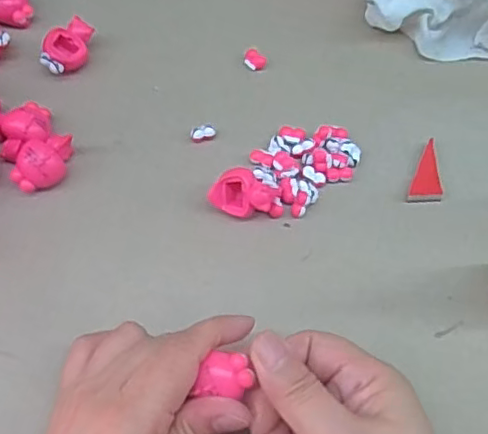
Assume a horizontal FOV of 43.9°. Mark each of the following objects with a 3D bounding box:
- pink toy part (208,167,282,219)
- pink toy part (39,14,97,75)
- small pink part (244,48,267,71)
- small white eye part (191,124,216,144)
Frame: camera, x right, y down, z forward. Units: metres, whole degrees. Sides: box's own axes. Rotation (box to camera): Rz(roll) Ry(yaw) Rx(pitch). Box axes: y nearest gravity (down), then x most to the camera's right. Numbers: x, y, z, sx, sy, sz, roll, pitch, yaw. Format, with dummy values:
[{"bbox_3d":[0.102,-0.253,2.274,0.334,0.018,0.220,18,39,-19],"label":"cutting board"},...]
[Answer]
[{"bbox_3d":[0.000,-0.012,0.323,0.033,0.022,0.022,18,64,6],"label":"pink toy part"},{"bbox_3d":[-0.107,-0.101,0.368,0.021,0.020,0.036,33,67,13],"label":"pink toy part"},{"bbox_3d":[0.006,-0.097,0.374,0.013,0.007,0.010,38,68,15],"label":"small pink part"},{"bbox_3d":[-0.024,-0.048,0.350,0.014,0.008,0.007,-19,66,-11],"label":"small white eye part"}]

